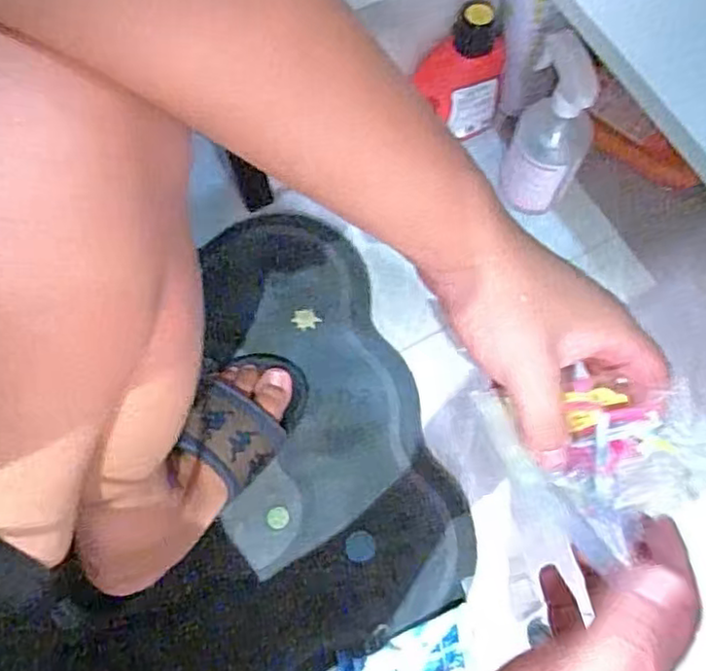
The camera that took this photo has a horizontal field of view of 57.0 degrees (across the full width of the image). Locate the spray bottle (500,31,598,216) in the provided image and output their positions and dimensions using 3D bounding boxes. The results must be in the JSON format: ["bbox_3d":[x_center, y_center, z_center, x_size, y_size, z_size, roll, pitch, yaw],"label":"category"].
[{"bbox_3d":[0.203,-0.206,0.661,0.073,0.182,0.078,0,70,1],"label":"spray bottle"}]

